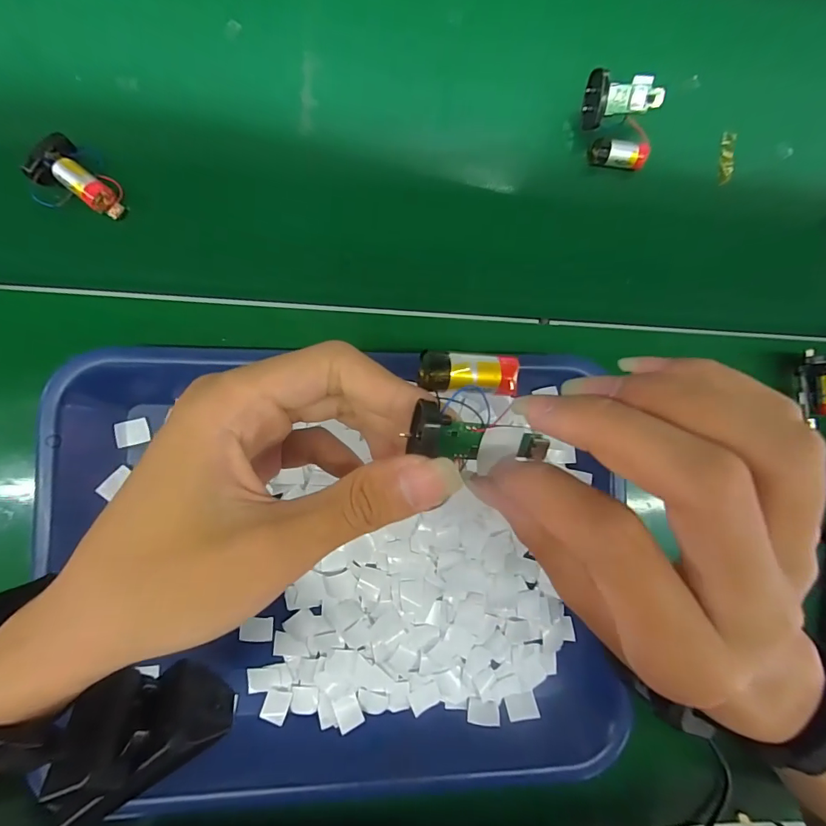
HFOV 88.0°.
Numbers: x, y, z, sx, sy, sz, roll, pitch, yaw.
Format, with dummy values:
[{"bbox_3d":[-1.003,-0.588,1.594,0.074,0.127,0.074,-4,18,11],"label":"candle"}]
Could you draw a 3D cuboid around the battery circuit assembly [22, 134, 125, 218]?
[{"bbox_3d":[-0.205,-0.142,0.263,0.046,0.023,0.042,30,88,-2],"label":"battery circuit assembly"}]

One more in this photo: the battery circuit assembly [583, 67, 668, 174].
[{"bbox_3d":[0.141,-0.198,0.290,0.050,0.027,0.049,5,88,-3],"label":"battery circuit assembly"}]

